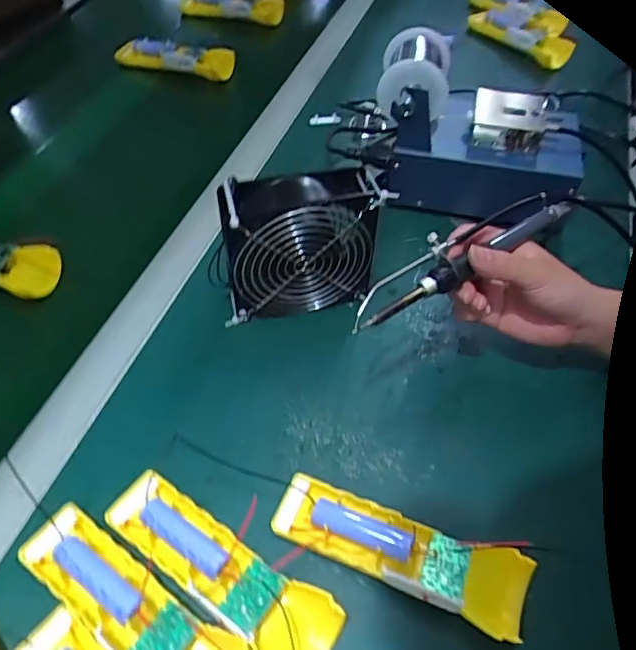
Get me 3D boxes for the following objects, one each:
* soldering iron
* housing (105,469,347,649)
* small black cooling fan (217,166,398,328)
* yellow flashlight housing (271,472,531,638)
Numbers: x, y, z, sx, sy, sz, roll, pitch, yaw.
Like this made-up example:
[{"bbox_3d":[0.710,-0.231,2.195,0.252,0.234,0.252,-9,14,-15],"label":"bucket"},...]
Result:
[{"bbox_3d":[0.106,-0.054,0.398,0.197,0.018,0.033,-29,57,-15],"label":"soldering iron"},{"bbox_3d":[-0.063,0.153,0.349,0.165,0.022,0.050,29,57,19],"label":"housing"},{"bbox_3d":[-0.014,-0.064,0.469,0.125,0.130,0.043,-11,53,-10],"label":"small black cooling fan"},{"bbox_3d":[0.051,0.144,0.358,0.161,0.025,0.045,19,54,13],"label":"yellow flashlight housing"}]

